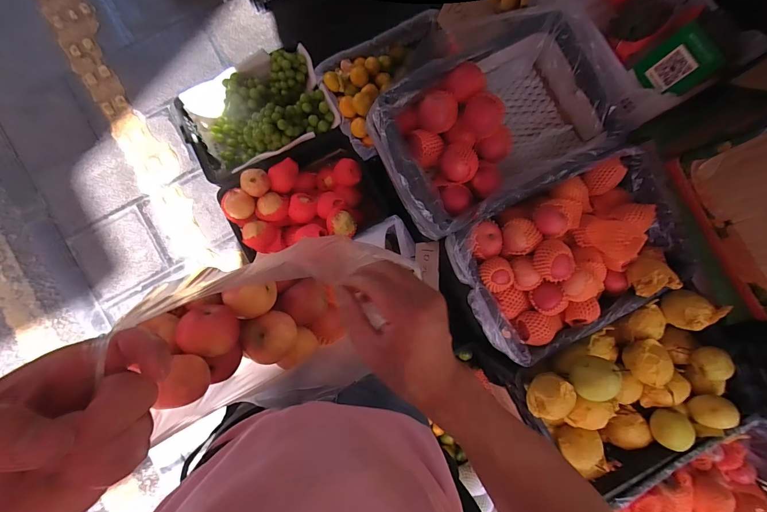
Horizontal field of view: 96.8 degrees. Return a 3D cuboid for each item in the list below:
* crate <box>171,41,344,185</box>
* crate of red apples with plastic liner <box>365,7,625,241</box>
[{"bbox_3d":[-0.427,-0.471,1.155,0.474,0.207,0.324,-26,88,-6],"label":"crate"},{"bbox_3d":[0.263,-0.333,0.844,0.551,0.151,0.395,-28,89,-6],"label":"crate of red apples with plastic liner"}]

